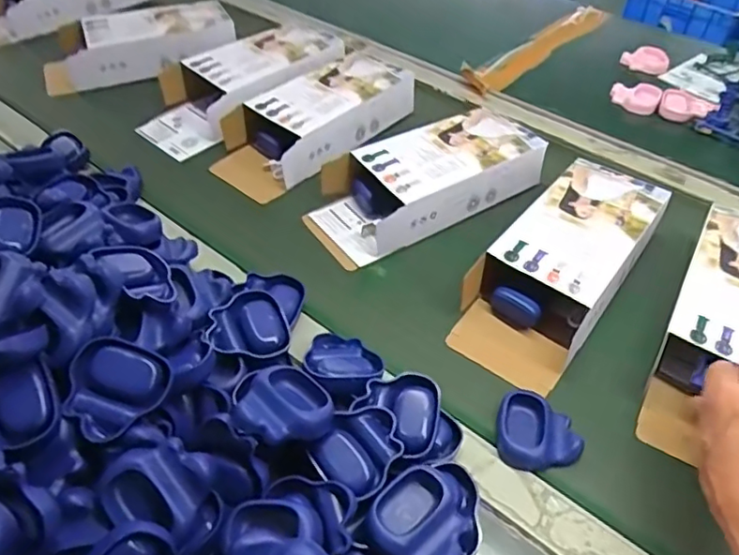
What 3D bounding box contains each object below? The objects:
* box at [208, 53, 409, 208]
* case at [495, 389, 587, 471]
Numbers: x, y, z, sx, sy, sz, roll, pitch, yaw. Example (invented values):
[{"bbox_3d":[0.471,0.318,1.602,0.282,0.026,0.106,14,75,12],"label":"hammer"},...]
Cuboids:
[{"bbox_3d":[-0.064,-0.182,0.655,0.116,0.050,0.244,31,52,24],"label":"box"},{"bbox_3d":[0.125,0.117,0.434,0.059,0.022,0.057,7,46,4],"label":"case"}]

